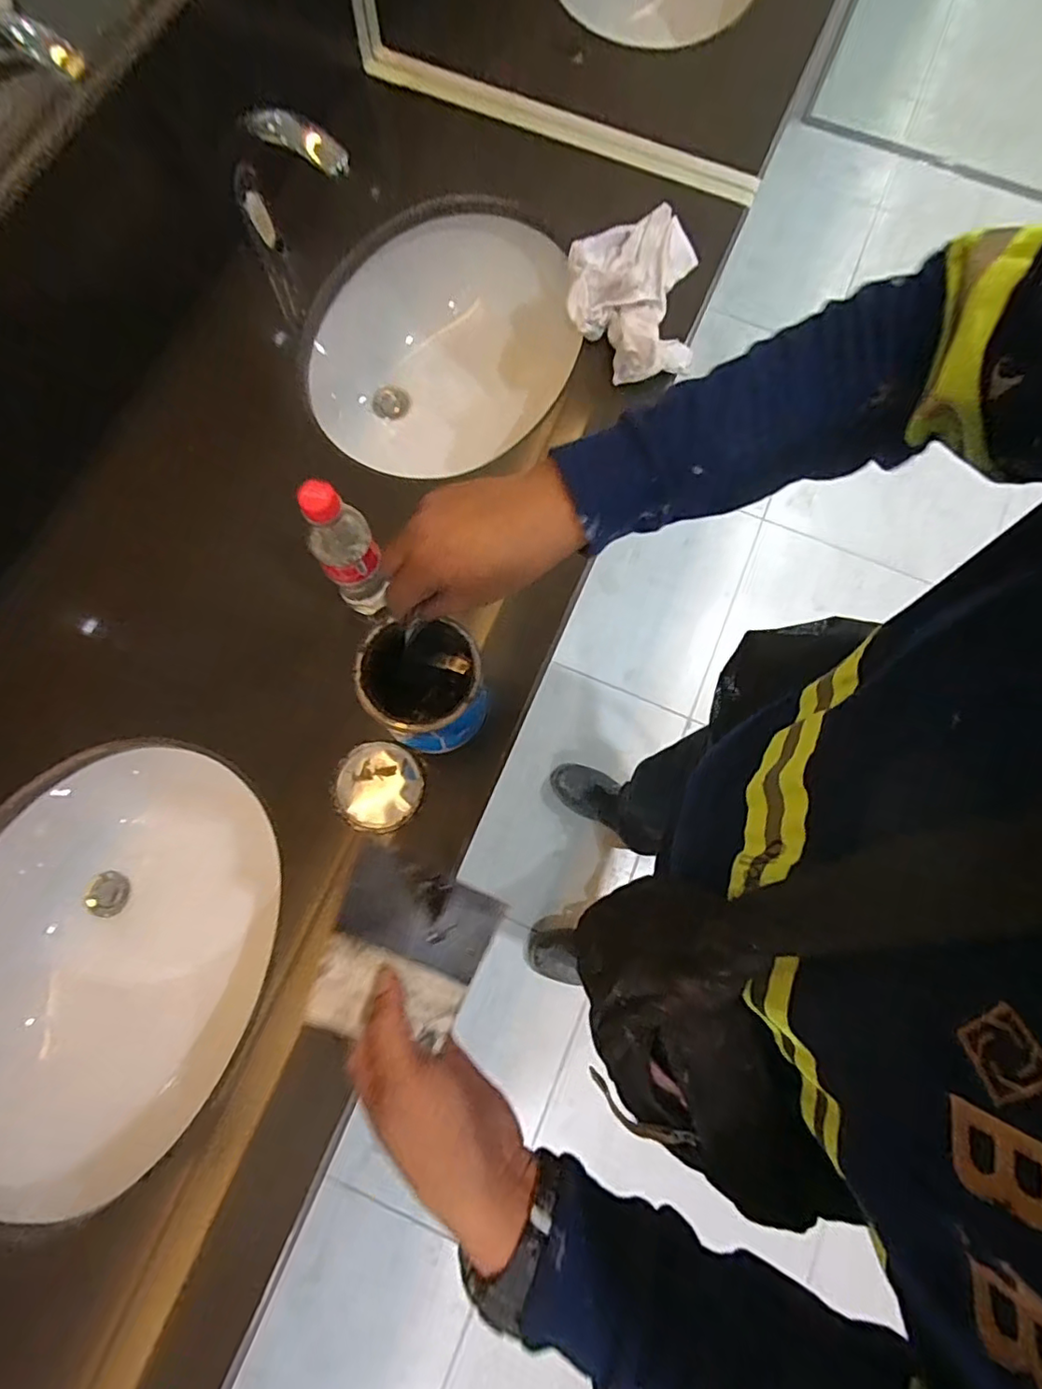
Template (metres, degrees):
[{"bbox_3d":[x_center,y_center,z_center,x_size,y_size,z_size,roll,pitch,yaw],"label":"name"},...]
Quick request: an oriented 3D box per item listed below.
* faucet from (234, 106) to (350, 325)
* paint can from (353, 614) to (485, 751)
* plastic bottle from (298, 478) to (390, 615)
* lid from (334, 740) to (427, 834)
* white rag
[{"bbox_3d":[-0.253,-0.534,0.674,0.154,0.206,0.068,28,77,6],"label":"faucet"},{"bbox_3d":[-0.088,-0.004,0.546,0.104,0.122,0.103,0,76,-1],"label":"paint can"},{"bbox_3d":[-0.159,-0.130,0.536,0.053,0.183,0.059,-25,78,-7],"label":"plastic bottle"},{"bbox_3d":[-0.143,0.092,0.587,0.086,0.011,0.089,0,76,-1],"label":"lid"},{"bbox_3d":[0.141,-0.502,0.718,0.164,0.050,0.248,5,76,0],"label":"white rag"}]

